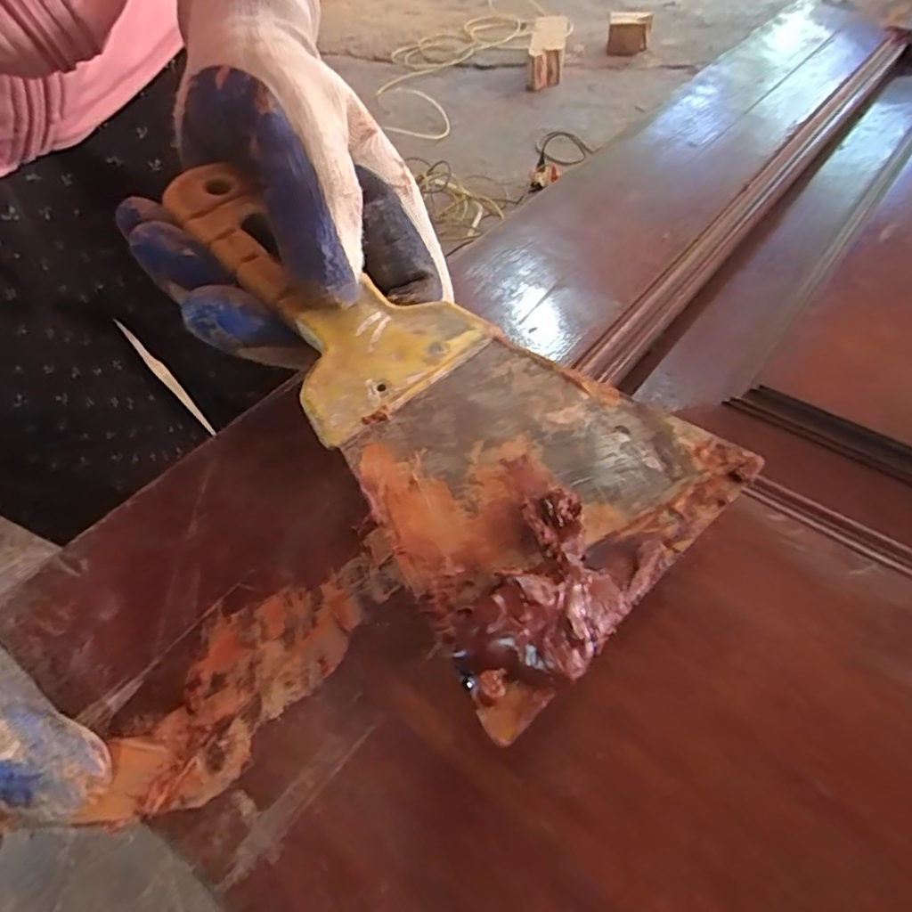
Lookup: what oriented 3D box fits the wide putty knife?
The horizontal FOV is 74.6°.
[{"bbox_3d":[-0.014,-0.031,0.171,0.086,0.027,0.184,-32,57,-22],"label":"wide putty knife"}]

